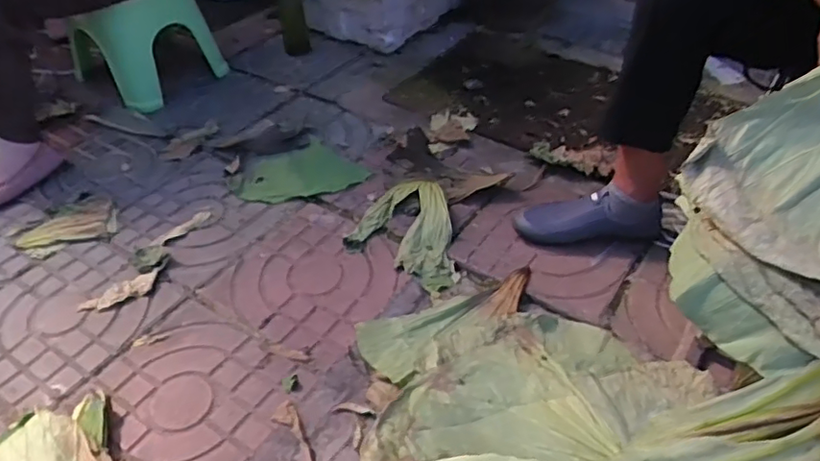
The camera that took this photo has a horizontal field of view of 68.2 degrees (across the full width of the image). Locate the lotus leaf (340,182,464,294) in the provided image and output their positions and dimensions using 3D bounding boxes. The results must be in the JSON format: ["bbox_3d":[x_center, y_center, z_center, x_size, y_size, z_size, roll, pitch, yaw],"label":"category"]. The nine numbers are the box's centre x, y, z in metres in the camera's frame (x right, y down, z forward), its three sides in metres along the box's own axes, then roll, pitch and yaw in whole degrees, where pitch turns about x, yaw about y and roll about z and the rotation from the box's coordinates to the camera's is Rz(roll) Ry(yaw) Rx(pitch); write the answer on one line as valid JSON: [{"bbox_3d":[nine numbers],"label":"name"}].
[{"bbox_3d":[-0.016,-0.004,1.150,0.198,0.043,0.266,0,45,0],"label":"lotus leaf"}]

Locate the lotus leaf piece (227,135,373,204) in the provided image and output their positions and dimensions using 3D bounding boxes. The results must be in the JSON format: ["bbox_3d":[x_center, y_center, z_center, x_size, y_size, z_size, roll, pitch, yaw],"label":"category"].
[{"bbox_3d":[-0.245,-0.118,1.289,0.249,0.017,0.195,-27,51,-25],"label":"lotus leaf piece"}]

